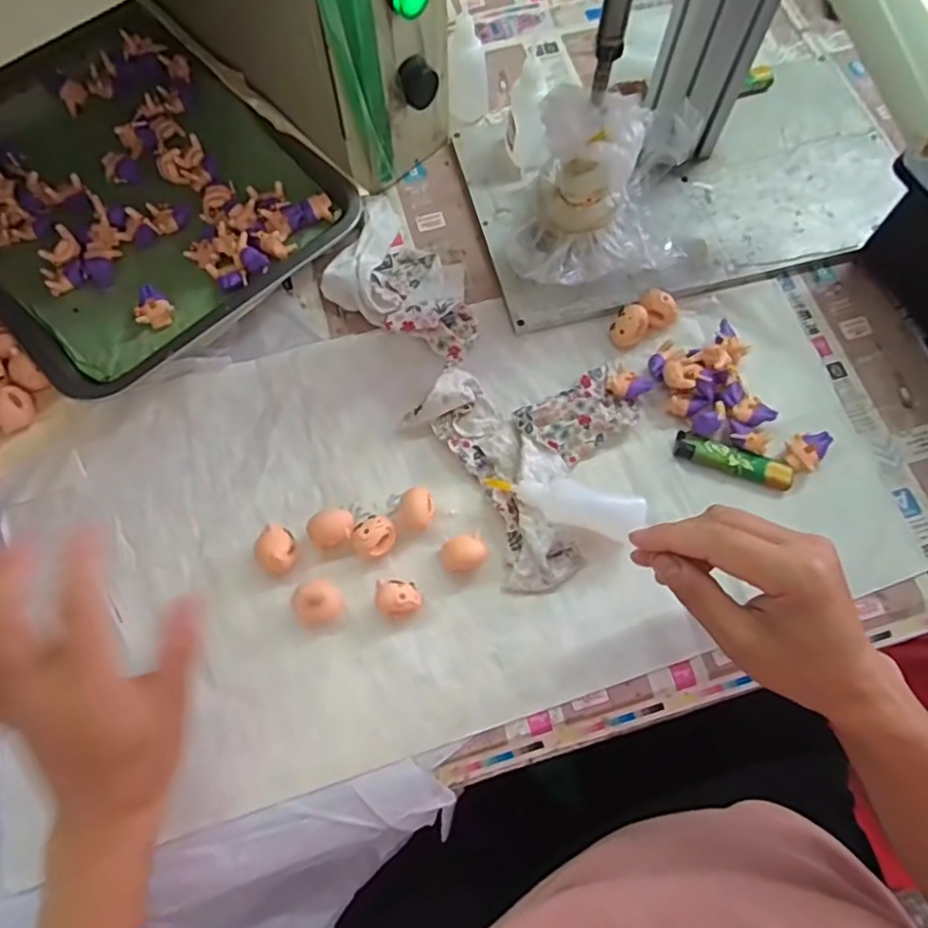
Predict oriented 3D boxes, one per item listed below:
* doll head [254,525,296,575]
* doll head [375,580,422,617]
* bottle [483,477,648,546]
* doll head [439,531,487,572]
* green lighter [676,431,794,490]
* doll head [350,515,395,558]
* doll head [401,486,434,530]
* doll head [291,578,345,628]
[{"bbox_3d":[-0.123,0.059,0.404,0.025,0.025,0.030,-6,71,-4],"label":"doll head"},{"bbox_3d":[-0.041,0.087,0.392,0.028,0.026,0.021,-3,71,-3],"label":"doll head"},{"bbox_3d":[0.065,0.026,0.398,0.100,0.021,0.024,15,67,14],"label":"bottle"},{"bbox_3d":[0.000,0.060,0.403,0.029,0.021,0.022,-6,71,-4],"label":"doll head"},{"bbox_3d":[0.189,-0.002,0.428,0.080,0.011,0.019,21,71,5],"label":"green lighter"},{"bbox_3d":[-0.059,0.050,0.406,0.028,0.022,0.023,-27,74,-11],"label":"doll head"},{"bbox_3d":[-0.030,0.032,0.413,0.021,0.023,0.026,-18,72,-8],"label":"doll head"},{"bbox_3d":[-0.092,0.090,0.393,0.030,0.024,0.028,1,71,-2],"label":"doll head"}]

